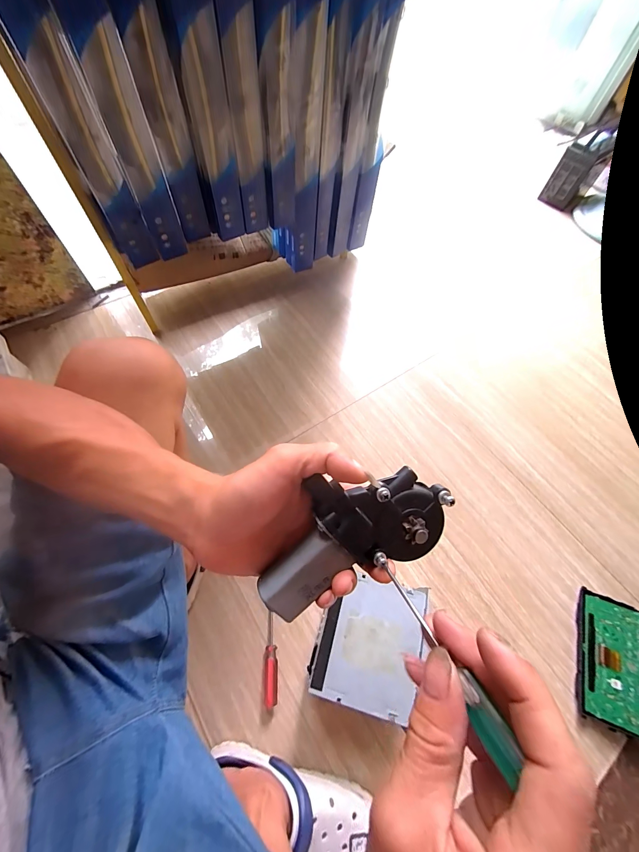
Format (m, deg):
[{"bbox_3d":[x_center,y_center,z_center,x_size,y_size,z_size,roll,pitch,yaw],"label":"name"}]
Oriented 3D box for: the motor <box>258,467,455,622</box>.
[{"bbox_3d":[0.021,0.074,0.233,0.142,0.049,0.083,-20,102,-11],"label":"motor"}]

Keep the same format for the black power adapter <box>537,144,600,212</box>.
[{"bbox_3d":[0.947,-0.946,1.210,0.112,0.181,0.038,36,66,14],"label":"black power adapter"}]

